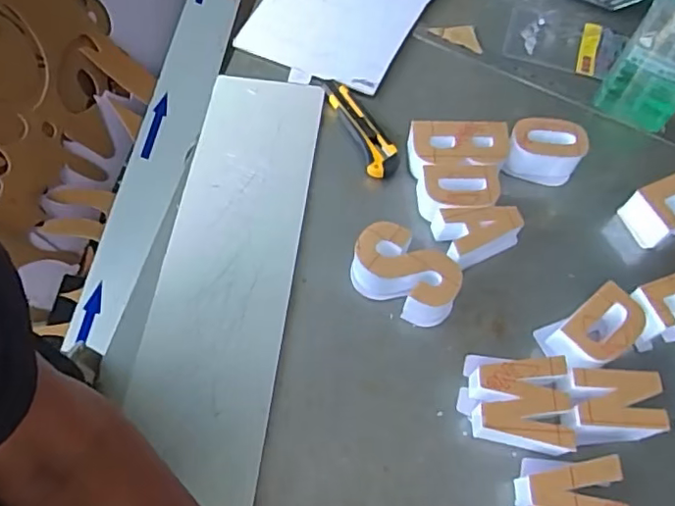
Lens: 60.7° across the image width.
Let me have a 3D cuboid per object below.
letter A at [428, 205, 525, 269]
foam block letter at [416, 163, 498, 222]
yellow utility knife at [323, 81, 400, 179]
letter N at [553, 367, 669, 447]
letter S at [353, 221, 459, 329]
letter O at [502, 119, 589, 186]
[{"bbox_3d":[0.151,-0.019,0.624,0.089,0.052,0.063,-15,64,-10],"label":"letter A"},{"bbox_3d":[0.134,-0.063,0.648,0.084,0.051,0.059,4,63,0],"label":"foam block letter"},{"bbox_3d":[0.027,-0.154,0.692,0.038,0.016,0.161,-23,66,-11],"label":"yellow utility knife"},{"bbox_3d":[0.253,0.143,0.542,0.091,0.043,0.062,0,63,-2],"label":"letter N"},{"bbox_3d":[0.070,0.023,0.597,0.112,0.053,0.066,30,66,13],"label":"letter S"},{"bbox_3d":[0.242,-0.122,0.681,0.086,0.053,0.064,12,63,4],"label":"letter O"}]

